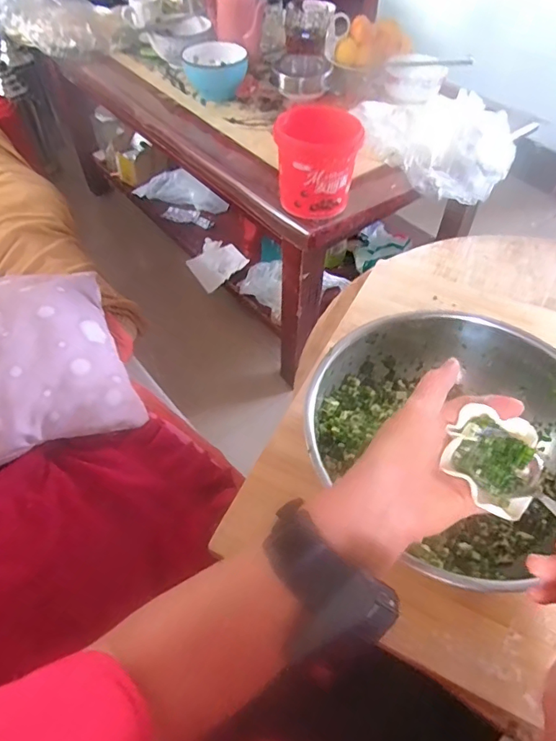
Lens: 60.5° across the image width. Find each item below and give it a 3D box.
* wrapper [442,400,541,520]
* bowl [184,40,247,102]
[{"bbox_3d":[0.152,0.064,0.339,0.058,0.024,0.069,19,56,14],"label":"wrapper"},{"bbox_3d":[-0.138,-0.671,1.066,0.141,0.079,0.117,-3,54,-2],"label":"bowl"}]

